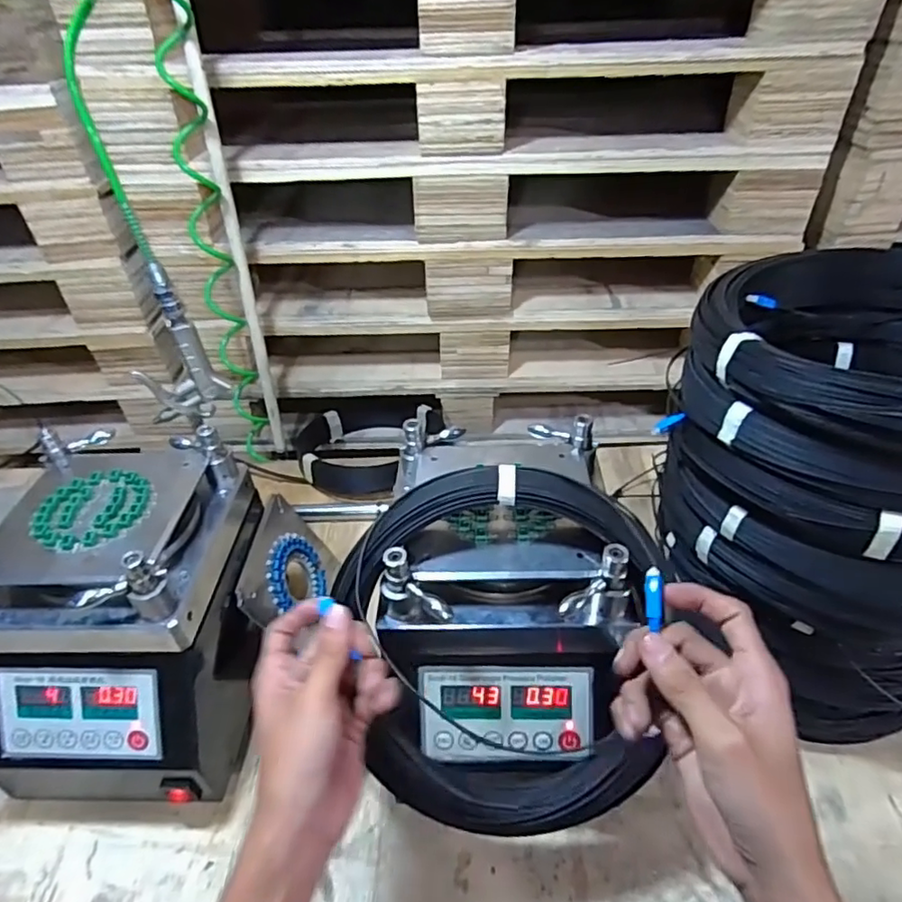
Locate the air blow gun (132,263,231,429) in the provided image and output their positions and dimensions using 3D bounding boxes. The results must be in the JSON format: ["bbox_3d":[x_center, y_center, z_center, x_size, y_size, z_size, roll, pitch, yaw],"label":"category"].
[{"bbox_3d":[-0.308,-0.109,0.634,0.089,0.170,0.047,-23,44,-21],"label":"air blow gun"}]

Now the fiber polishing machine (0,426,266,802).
[{"bbox_3d":[-0.338,0.175,0.619,0.218,0.287,0.273,1,41,6],"label":"fiber polishing machine"}]

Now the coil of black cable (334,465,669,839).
[{"bbox_3d":[0.030,0.161,0.481,0.258,0.285,0.043,-3,6,10],"label":"coil of black cable"}]

